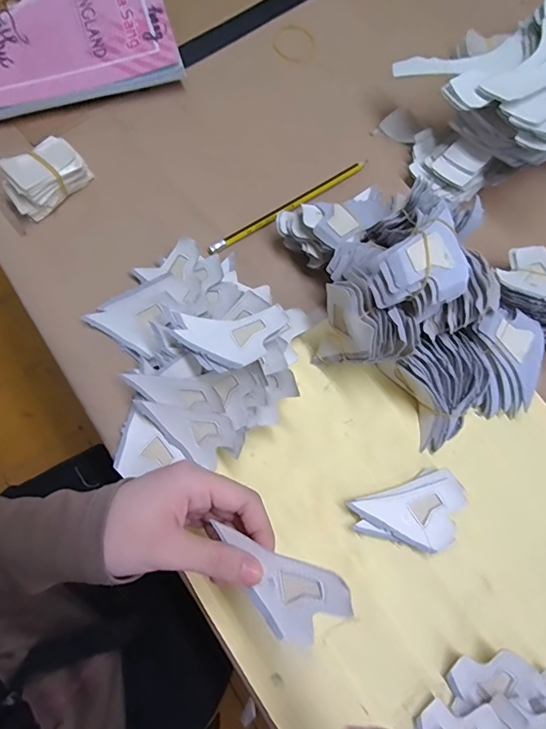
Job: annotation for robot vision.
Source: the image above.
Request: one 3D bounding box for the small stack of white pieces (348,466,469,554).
[{"bbox_3d":[0.106,0.116,0.349,0.083,0.016,0.053,-21,77,-8],"label":"small stack of white pieces"}]

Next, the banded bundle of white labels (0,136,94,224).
[{"bbox_3d":[-0.200,-0.164,0.401,0.034,0.043,0.069,38,76,7],"label":"banded bundle of white labels"}]

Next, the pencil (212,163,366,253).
[{"bbox_3d":[0.017,-0.148,0.422,0.175,0.007,0.008,-34,79,-11],"label":"pencil"}]

